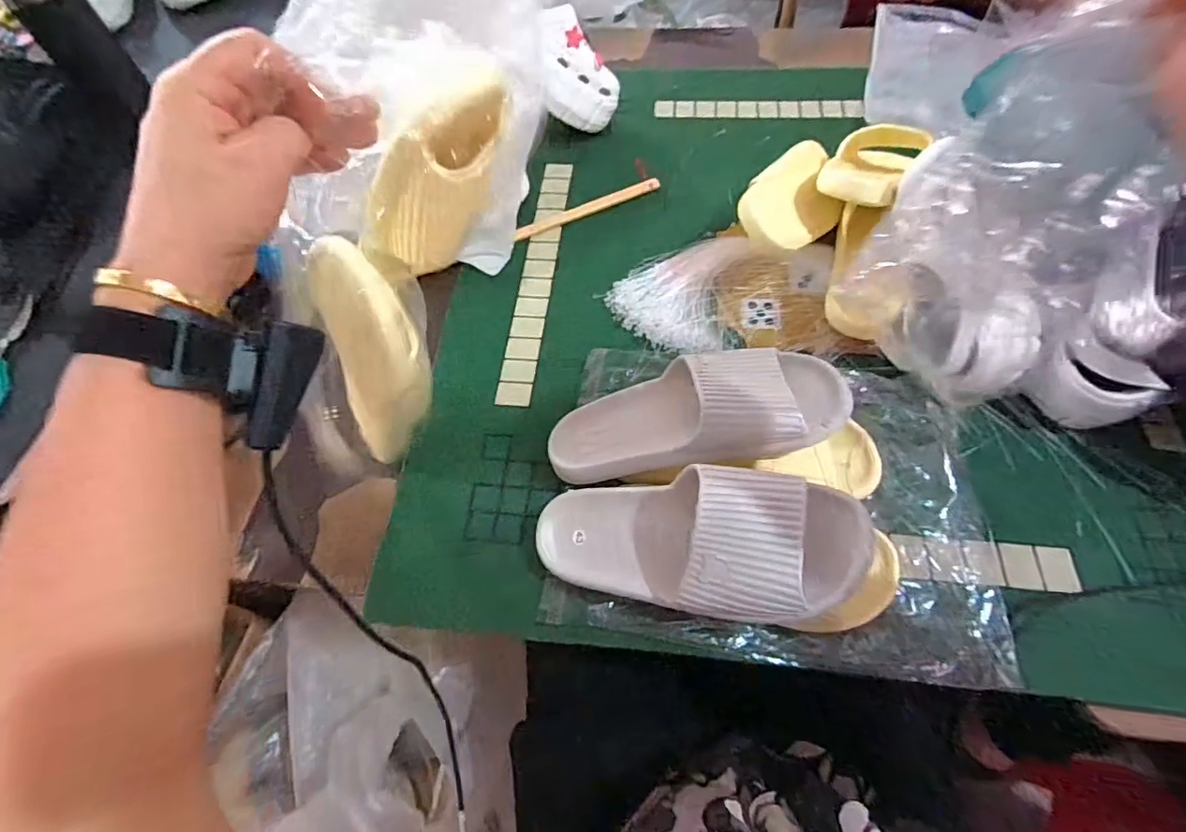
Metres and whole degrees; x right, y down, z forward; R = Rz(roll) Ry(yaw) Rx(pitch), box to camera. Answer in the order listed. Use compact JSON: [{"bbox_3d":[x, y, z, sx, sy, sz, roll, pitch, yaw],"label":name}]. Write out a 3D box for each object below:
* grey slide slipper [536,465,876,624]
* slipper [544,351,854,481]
[{"bbox_3d":[0.072,0.099,0.435,0.259,0.080,0.099,-3,58,29],"label":"grey slide slipper"},{"bbox_3d":[0.087,-0.001,0.488,0.254,0.085,0.093,-14,60,19],"label":"slipper"}]

